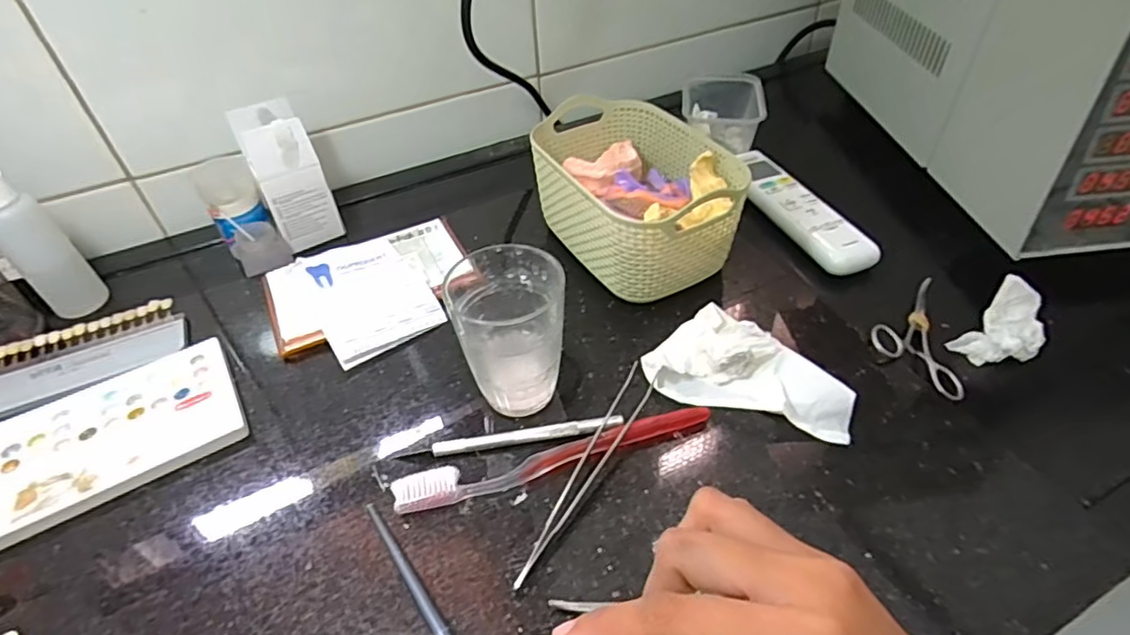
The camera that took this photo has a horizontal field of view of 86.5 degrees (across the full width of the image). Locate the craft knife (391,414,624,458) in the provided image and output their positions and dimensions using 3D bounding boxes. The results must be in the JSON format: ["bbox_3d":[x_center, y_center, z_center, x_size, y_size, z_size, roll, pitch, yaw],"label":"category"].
[{"bbox_3d":[-0.032,0.072,0.363,0.134,0.012,0.011,-6,45,-4],"label":"craft knife"}]

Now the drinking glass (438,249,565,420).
[{"bbox_3d":[-0.034,0.009,0.370,0.066,0.091,0.075,-11,45,-8],"label":"drinking glass"}]

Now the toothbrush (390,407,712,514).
[{"bbox_3d":[-0.004,0.081,0.351,0.189,0.012,0.018,-12,46,-9],"label":"toothbrush"}]

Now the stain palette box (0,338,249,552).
[{"bbox_3d":[-0.290,0.075,0.379,0.155,0.010,0.099,-25,49,-21],"label":"stain palette box"}]

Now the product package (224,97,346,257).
[{"bbox_3d":[-0.243,-0.124,0.530,0.050,0.111,0.056,-26,49,-22],"label":"product package"}]

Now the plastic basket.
[{"bbox_3d":[0.056,-0.094,0.474,0.120,0.081,0.171,-23,48,-19],"label":"plastic basket"}]

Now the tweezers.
[{"bbox_3d":[0.017,0.080,0.347,0.019,0.020,0.161,21,50,22],"label":"tweezers"}]

